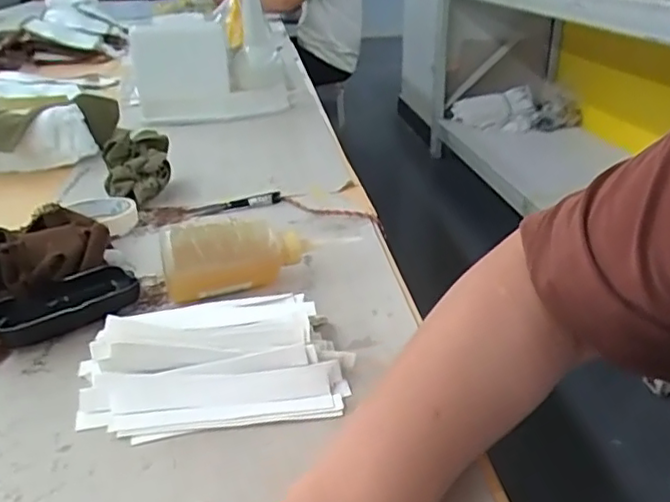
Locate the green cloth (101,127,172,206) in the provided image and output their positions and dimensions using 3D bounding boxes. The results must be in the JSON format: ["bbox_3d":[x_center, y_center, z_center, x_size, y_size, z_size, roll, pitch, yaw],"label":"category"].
[{"bbox_3d":[-0.233,-0.097,0.759,0.074,0.063,0.091,-8,27,-13],"label":"green cloth"}]

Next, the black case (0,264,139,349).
[{"bbox_3d":[-0.216,0.044,0.519,0.111,0.026,0.061,-22,33,-36],"label":"black case"}]

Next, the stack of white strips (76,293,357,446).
[{"bbox_3d":[-0.083,0.073,0.433,0.181,0.045,0.095,-5,27,-8],"label":"stack of white strips"}]

